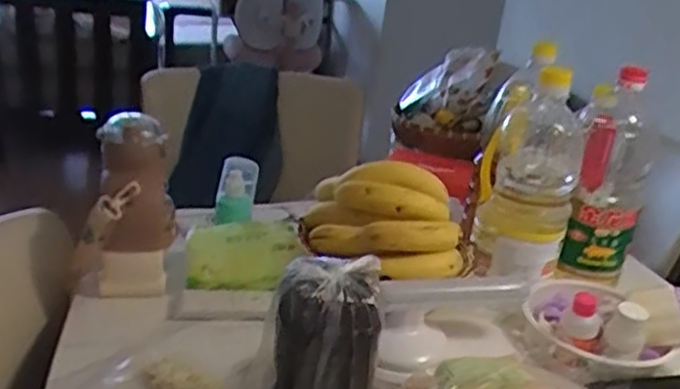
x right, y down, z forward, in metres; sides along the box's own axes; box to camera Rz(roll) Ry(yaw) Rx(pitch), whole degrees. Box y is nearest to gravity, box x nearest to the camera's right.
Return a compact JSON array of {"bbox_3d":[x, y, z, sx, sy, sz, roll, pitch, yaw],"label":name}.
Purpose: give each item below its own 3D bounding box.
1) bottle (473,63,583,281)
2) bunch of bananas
[{"bbox_3d":[0.225,-0.026,0.828,0.101,0.227,0.114,15,23,15],"label":"bottle"},{"bbox_3d":[0.053,0.021,0.801,0.195,0.100,0.118,12,23,9],"label":"bunch of bananas"}]

